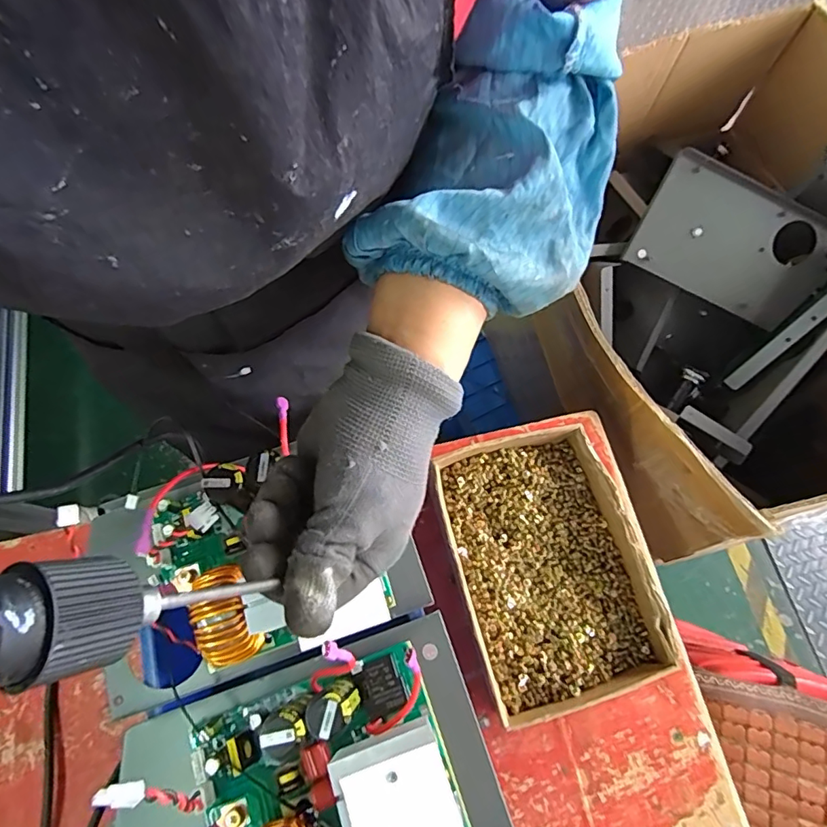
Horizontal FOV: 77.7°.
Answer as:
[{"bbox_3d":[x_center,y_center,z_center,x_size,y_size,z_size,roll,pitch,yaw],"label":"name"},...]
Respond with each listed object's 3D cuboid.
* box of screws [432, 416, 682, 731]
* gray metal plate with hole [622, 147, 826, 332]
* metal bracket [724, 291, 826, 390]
[{"bbox_3d":[0.106,0.124,0.427,0.140,0.051,0.204,-15,70,-5],"label":"box of screws"},{"bbox_3d":[0.403,-0.209,0.643,0.238,0.032,0.148,25,97,-5],"label":"gray metal plate with hole"},{"bbox_3d":[0.471,-0.106,0.627,0.024,0.207,0.018,45,43,15],"label":"metal bracket"}]

